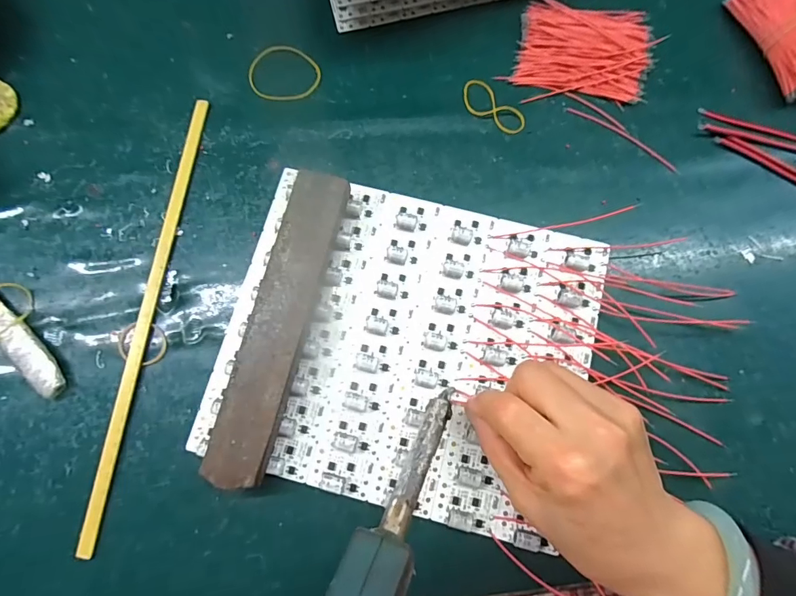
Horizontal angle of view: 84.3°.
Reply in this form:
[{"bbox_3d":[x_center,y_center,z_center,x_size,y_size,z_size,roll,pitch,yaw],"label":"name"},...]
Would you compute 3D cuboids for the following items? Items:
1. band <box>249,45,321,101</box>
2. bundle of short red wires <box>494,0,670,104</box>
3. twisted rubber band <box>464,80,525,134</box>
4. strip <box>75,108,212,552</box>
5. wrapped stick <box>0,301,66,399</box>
[{"bbox_3d":[-0.088,-0.174,0.340,0.055,0.004,0.049,13,77,3],"label":"band"},{"bbox_3d":[0.144,-0.197,0.345,0.108,0.014,0.084,5,77,1],"label":"bundle of short red wires"},{"bbox_3d":[0.072,-0.146,0.335,0.056,0.004,0.025,43,80,9],"label":"twisted rubber band"},{"bbox_3d":[-0.170,0.003,0.301,0.010,0.005,0.313,7,77,1],"label":"strip"},{"bbox_3d":[-0.259,0.024,0.294,0.107,0.008,0.019,44,80,9],"label":"wrapped stick"}]

